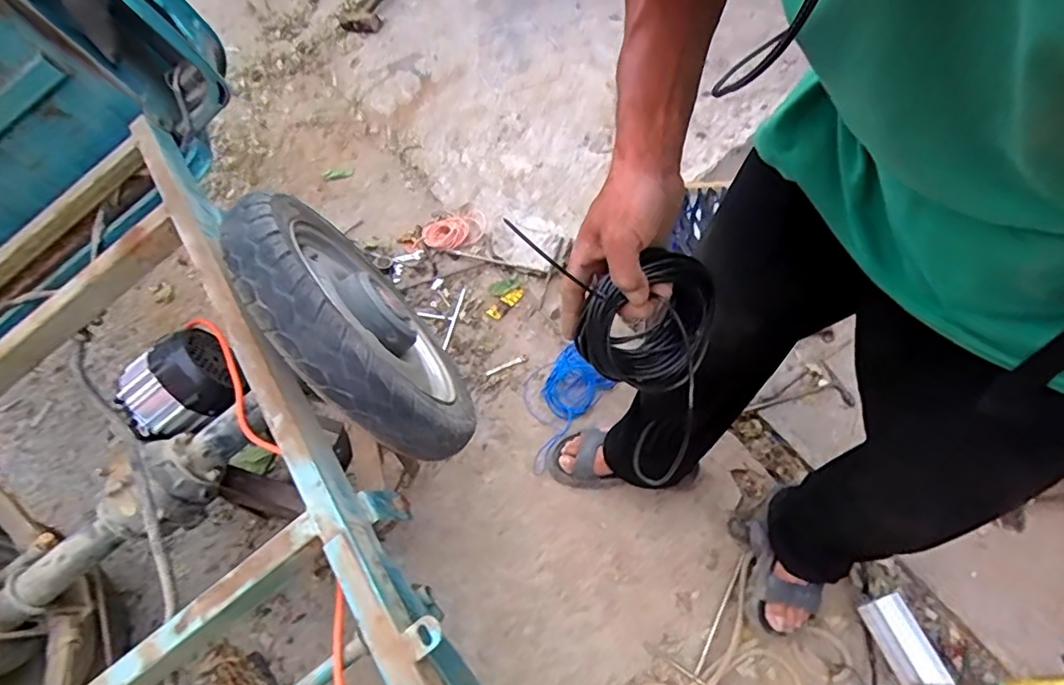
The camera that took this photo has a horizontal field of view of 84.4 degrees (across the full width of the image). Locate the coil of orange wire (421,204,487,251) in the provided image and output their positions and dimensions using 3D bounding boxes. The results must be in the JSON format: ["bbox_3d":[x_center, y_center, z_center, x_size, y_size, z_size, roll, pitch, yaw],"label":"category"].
[{"bbox_3d":[-0.206,-0.302,1.545,0.163,0.027,0.120,-18,58,-10],"label":"coil of orange wire"}]

